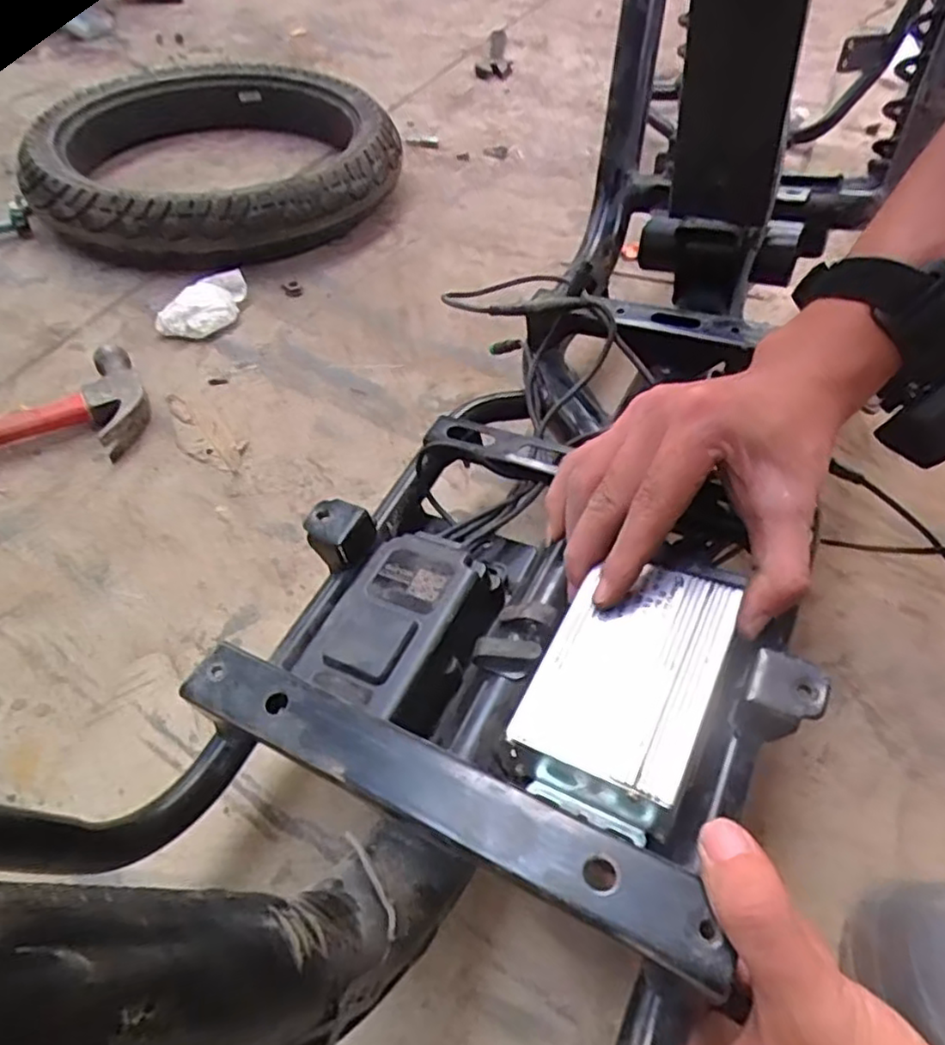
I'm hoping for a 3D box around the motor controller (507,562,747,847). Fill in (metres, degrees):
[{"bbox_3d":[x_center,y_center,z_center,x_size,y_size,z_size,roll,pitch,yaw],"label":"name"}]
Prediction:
[{"bbox_3d":[0.064,0.066,0.284,0.064,0.047,0.101,25,55,17],"label":"motor controller"}]

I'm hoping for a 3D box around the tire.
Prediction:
[{"bbox_3d":[-0.262,-0.376,0.689,0.358,0.071,0.350,-22,55,-19],"label":"tire"}]

